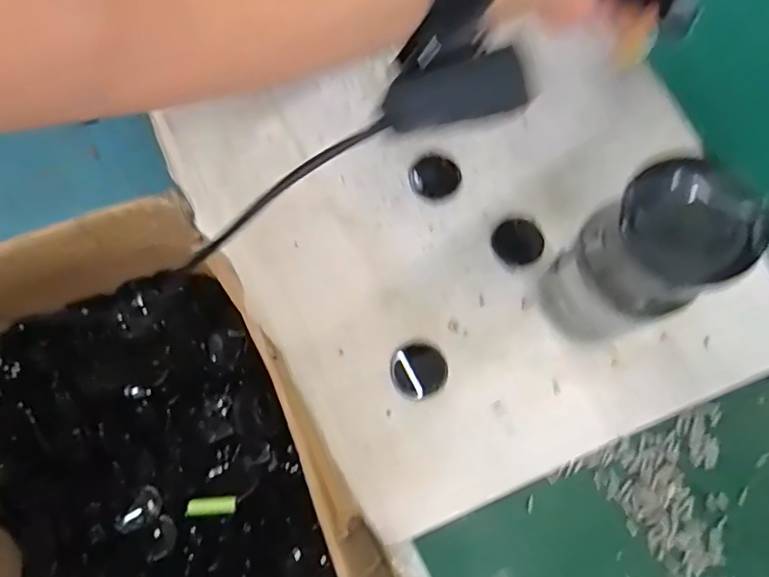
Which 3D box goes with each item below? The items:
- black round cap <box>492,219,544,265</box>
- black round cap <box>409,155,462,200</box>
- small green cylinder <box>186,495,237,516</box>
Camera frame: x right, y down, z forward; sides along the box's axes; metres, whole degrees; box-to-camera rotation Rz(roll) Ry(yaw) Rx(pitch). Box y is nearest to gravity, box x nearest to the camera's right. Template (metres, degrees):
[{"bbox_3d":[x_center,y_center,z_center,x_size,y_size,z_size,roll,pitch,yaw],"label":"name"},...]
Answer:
[{"bbox_3d":[0.096,-0.033,0.409,0.033,0.008,0.033,0,78,0],"label":"black round cap"},{"bbox_3d":[0.037,-0.082,0.423,0.036,0.006,0.032,-10,78,-2],"label":"black round cap"},{"bbox_3d":[-0.177,0.224,0.587,0.050,0.010,0.017,-6,78,-1],"label":"small green cylinder"}]

